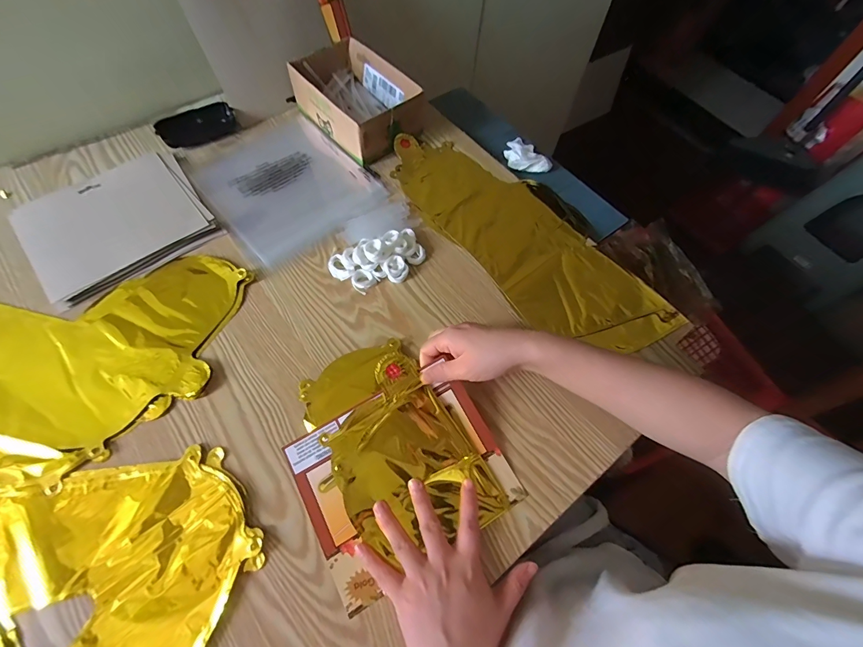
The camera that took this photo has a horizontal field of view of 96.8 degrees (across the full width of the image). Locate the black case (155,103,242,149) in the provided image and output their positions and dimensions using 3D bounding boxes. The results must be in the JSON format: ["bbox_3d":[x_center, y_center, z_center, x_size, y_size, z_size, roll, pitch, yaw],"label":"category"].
[{"bbox_3d":[-0.354,-0.301,0.582,0.108,0.027,0.041,-25,67,-15],"label":"black case"}]

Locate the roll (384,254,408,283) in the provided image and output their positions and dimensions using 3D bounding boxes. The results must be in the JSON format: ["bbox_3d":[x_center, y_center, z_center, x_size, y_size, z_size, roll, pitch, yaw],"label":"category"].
[{"bbox_3d":[-0.045,-0.069,0.484,0.028,0.015,0.030,1,63,-2],"label":"roll"}]

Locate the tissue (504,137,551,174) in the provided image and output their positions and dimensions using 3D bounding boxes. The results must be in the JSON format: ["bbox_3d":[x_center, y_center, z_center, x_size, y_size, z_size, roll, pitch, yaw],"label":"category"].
[{"bbox_3d":[0.145,-0.271,0.612,0.055,0.023,0.086,-26,67,-15],"label":"tissue"}]

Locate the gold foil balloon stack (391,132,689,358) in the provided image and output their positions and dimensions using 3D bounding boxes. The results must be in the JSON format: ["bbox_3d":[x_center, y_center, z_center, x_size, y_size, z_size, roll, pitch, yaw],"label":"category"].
[{"bbox_3d":[0.120,-0.128,0.525,0.164,0.014,0.431,-34,69,-18],"label":"gold foil balloon stack"}]

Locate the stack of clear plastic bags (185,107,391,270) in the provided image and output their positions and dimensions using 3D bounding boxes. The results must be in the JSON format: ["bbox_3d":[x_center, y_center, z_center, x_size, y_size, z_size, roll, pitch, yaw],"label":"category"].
[{"bbox_3d":[-0.217,-0.211,0.558,0.207,0.011,0.248,-38,70,-20],"label":"stack of clear plastic bags"}]

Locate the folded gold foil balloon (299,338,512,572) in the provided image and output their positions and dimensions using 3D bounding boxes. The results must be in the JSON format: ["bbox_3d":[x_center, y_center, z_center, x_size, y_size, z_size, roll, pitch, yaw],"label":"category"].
[{"bbox_3d":[-0.038,0.118,0.387,0.132,0.049,0.217,-29,68,-16],"label":"folded gold foil balloon"}]

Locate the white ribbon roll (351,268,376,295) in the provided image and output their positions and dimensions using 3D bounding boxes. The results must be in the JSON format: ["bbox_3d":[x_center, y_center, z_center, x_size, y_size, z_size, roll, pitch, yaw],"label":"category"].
[{"bbox_3d":[-0.087,-0.054,0.479,0.029,0.007,0.027,1,63,-2],"label":"white ribbon roll"}]

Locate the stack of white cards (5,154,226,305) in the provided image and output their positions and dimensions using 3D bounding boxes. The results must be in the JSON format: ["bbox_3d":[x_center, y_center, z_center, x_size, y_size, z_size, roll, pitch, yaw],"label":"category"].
[{"bbox_3d":[-0.412,-0.135,0.504,0.201,0.010,0.186,-35,69,-18],"label":"stack of white cards"}]

